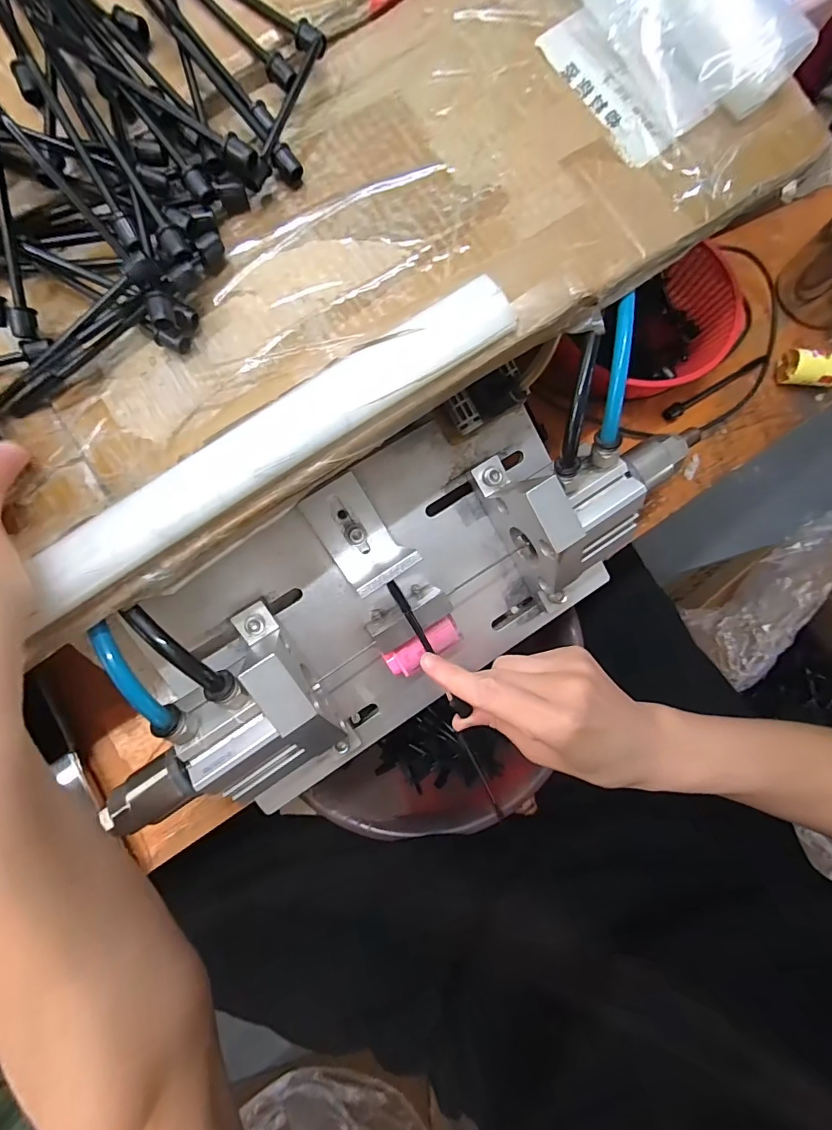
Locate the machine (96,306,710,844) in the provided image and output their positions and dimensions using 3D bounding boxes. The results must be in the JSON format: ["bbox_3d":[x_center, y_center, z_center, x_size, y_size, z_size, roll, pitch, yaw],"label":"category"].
[{"bbox_3d":[0.011,-0.005,0.272,0.316,0.113,0.144,-32,81,-7],"label":"machine"}]

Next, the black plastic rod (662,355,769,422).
[{"bbox_3d":[0.237,-0.142,0.372,0.104,0.011,0.011,-32,81,-7],"label":"black plastic rod"}]

